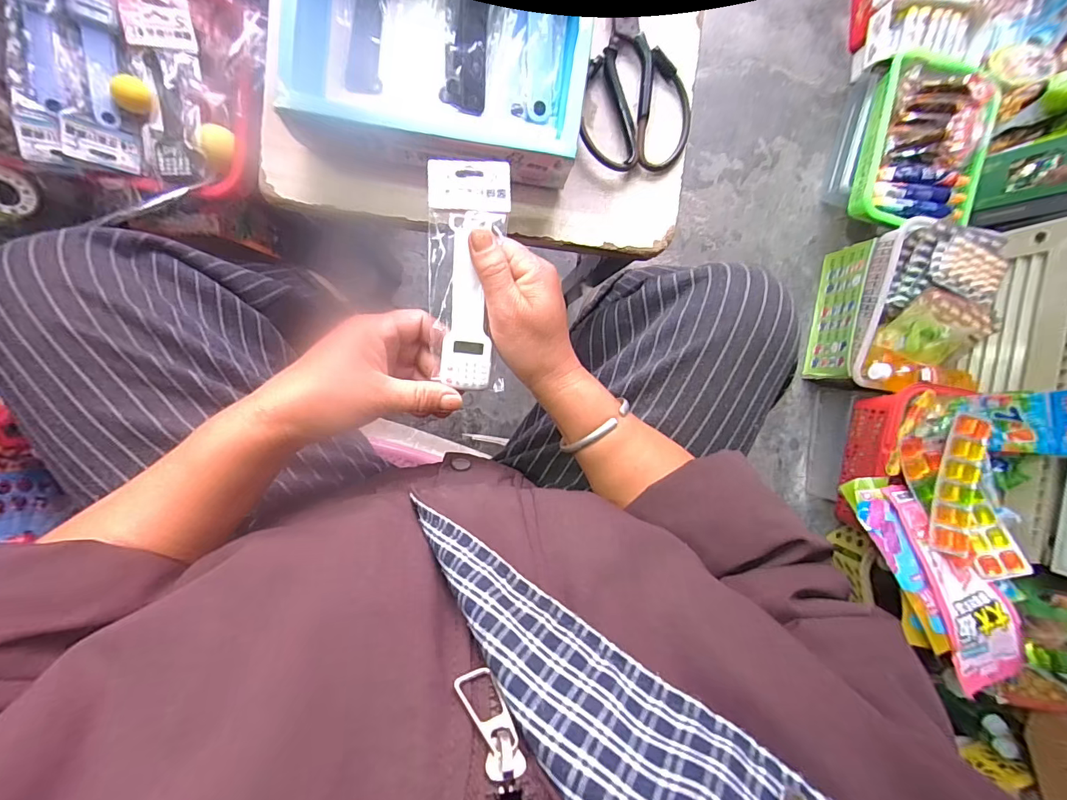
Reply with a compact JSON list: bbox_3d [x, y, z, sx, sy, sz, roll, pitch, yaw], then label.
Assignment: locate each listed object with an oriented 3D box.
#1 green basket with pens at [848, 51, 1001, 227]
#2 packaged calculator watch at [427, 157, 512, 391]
[{"bbox_3d":[0.654,-0.419,0.756,0.177,0.072,0.277,8,93,-9],"label":"green basket with pens"},{"bbox_3d":[-0.044,-0.085,0.311,0.054,0.011,0.154,-1,92,-8],"label":"packaged calculator watch"}]

